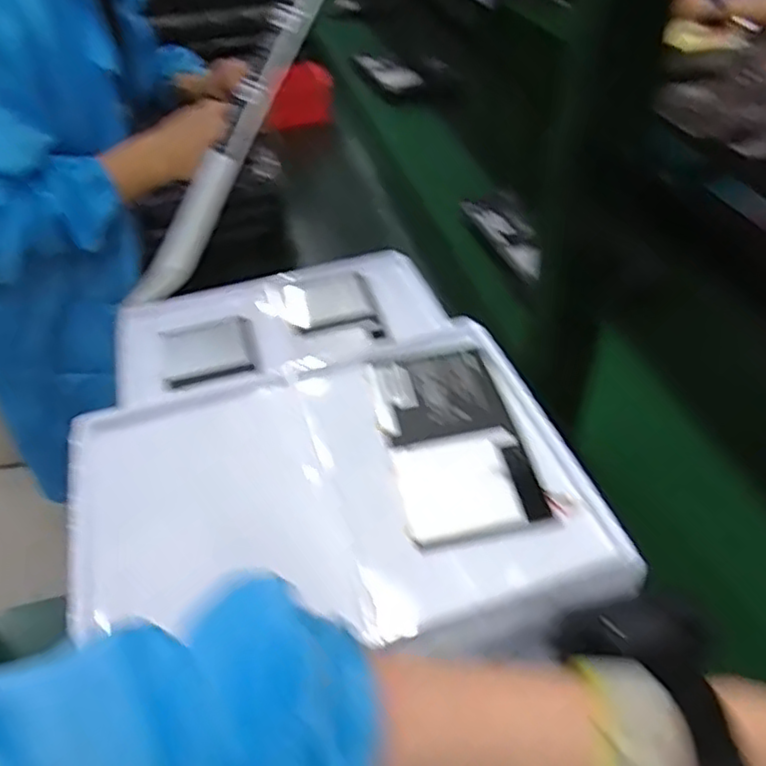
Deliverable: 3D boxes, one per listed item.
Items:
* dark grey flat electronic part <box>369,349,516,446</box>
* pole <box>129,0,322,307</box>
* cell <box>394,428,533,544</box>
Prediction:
[{"bbox_3d":[0.038,0.010,0.510,0.091,0.004,0.086,-8,43,-6],"label":"dark grey flat electronic part"},{"bbox_3d":[-0.100,-0.355,0.700,0.034,0.647,0.038,15,23,-47],"label":"pole"},{"bbox_3d":[0.052,0.066,0.448,0.082,0.004,0.081,-8,43,-5],"label":"cell"}]

